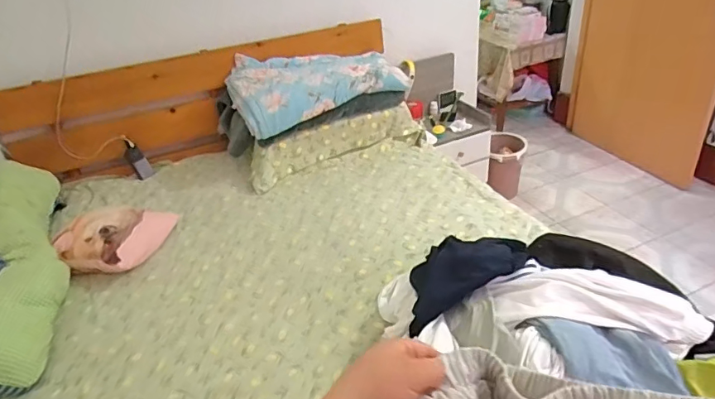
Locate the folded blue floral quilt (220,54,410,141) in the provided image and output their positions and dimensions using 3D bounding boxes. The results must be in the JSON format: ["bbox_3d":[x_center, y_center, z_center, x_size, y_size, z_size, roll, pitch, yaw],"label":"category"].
[{"bbox_3d":[-0.145,-0.412,1.752,0.576,0.135,0.348,-17,35,-17],"label":"folded blue floral quilt"}]

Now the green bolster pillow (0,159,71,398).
[{"bbox_3d":[-0.837,0.145,1.208,0.189,0.190,0.729,-19,35,-20],"label":"green bolster pillow"}]

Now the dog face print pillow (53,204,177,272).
[{"bbox_3d":[-0.673,0.098,1.366,0.220,0.100,0.275,1,33,5],"label":"dog face print pillow"}]

